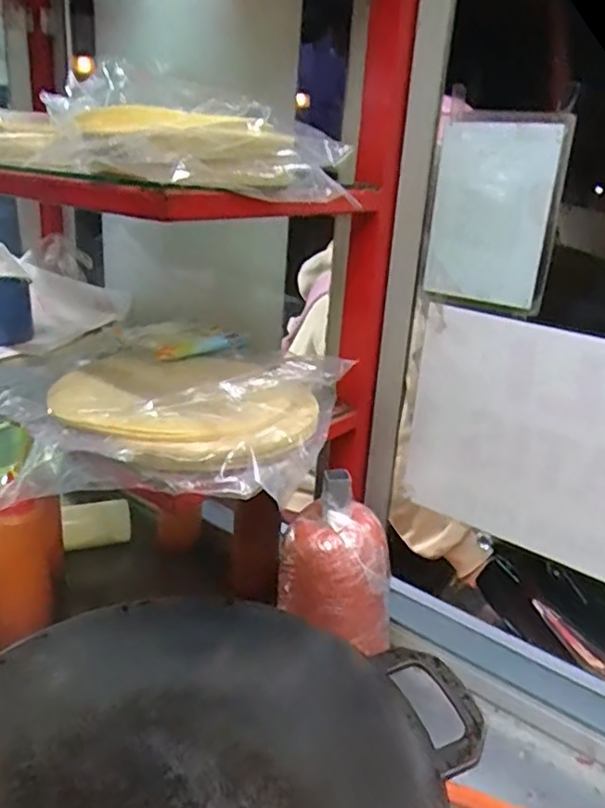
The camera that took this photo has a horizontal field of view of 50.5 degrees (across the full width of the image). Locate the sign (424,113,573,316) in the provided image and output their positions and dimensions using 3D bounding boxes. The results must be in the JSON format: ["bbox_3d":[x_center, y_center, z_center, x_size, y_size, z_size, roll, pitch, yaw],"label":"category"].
[{"bbox_3d":[0.165,-0.165,0.562,0.112,0.157,0.016,19,22,38],"label":"sign"}]

